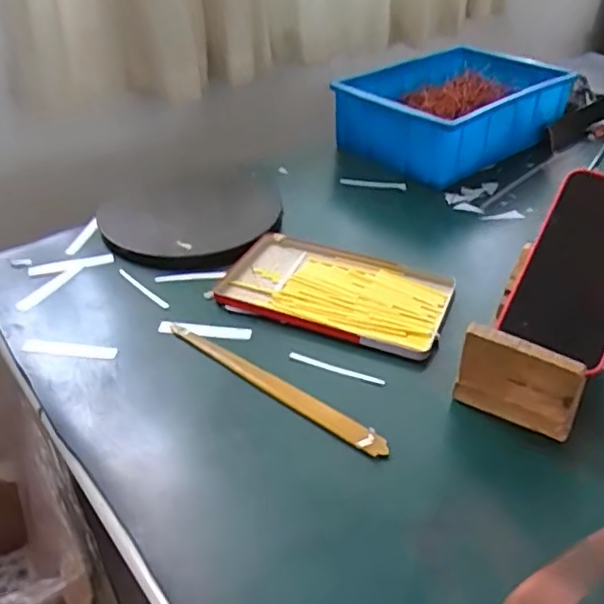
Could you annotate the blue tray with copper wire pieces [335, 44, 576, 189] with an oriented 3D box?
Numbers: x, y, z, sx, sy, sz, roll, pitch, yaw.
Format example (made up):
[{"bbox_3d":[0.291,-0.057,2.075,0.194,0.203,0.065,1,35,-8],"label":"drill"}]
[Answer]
[{"bbox_3d":[0.203,-0.267,0.821,0.307,0.073,0.197,-27,44,-31],"label":"blue tray with copper wire pieces"}]

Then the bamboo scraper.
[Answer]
[{"bbox_3d":[-0.024,0.061,0.466,0.207,0.011,0.019,25,44,29],"label":"bamboo scraper"}]

